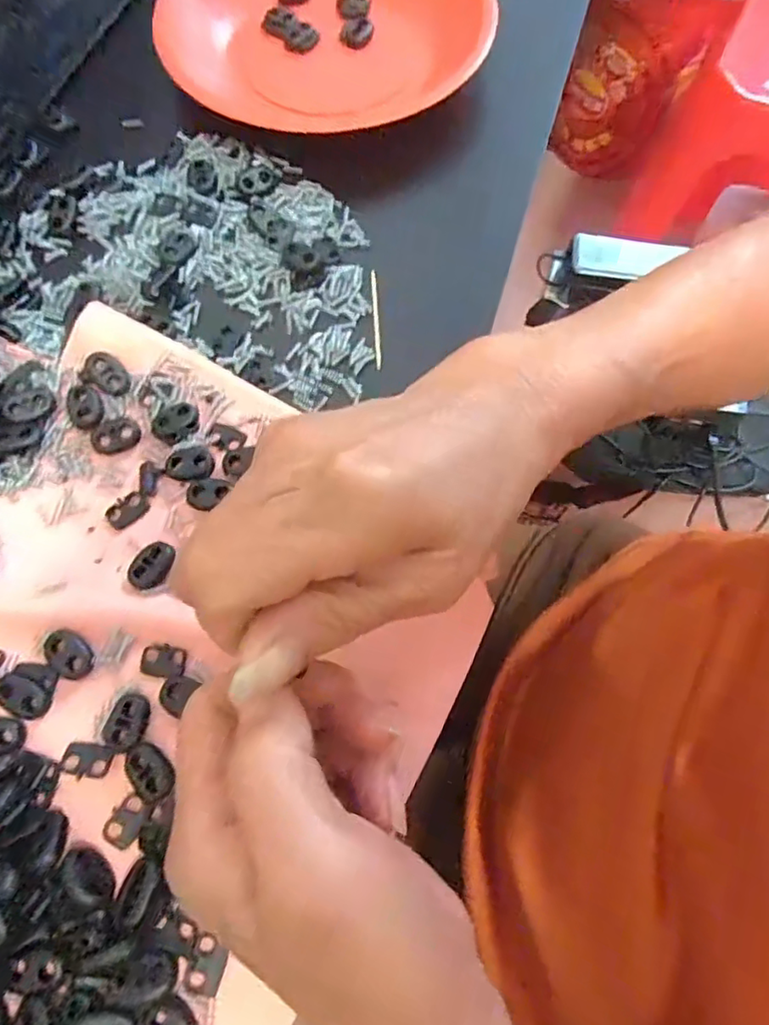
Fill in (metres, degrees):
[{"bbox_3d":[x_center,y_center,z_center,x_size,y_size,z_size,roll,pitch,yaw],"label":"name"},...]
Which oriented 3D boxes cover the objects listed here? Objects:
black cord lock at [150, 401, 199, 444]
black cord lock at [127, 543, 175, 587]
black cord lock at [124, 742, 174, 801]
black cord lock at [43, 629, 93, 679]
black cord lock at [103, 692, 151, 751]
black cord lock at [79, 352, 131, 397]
[{"bbox_3d":[-0.098,-0.043,0.278,0.022,0.004,0.019,-42,75,-14],"label":"black cord lock"},{"bbox_3d":[-0.099,0.022,0.254,0.015,0.005,0.021,25,72,9],"label":"black cord lock"},{"bbox_3d":[-0.089,0.097,0.225,0.015,0.004,0.022,-40,74,-13],"label":"black cord lock"},{"bbox_3d":[-0.128,0.057,0.240,0.015,0.004,0.022,-40,74,-13],"label":"black cord lock"},{"bbox_3d":[-0.100,0.081,0.232,0.016,0.004,0.021,13,70,5],"label":"black cord lock"},{"bbox_3d":[-0.129,-0.065,0.279,0.021,0.006,0.016,22,71,8],"label":"black cord lock"}]

